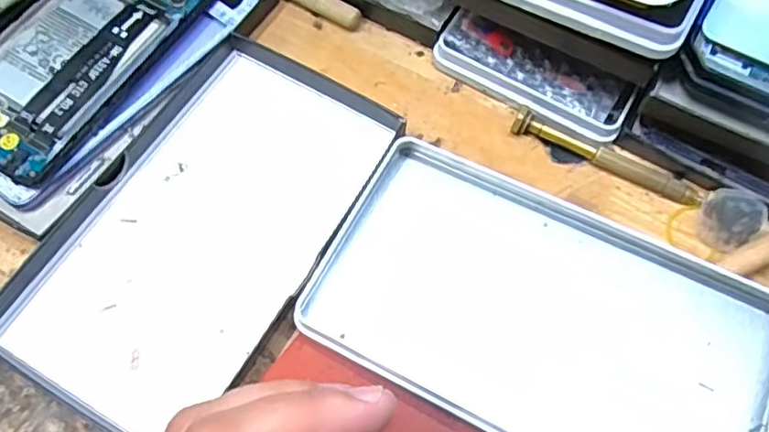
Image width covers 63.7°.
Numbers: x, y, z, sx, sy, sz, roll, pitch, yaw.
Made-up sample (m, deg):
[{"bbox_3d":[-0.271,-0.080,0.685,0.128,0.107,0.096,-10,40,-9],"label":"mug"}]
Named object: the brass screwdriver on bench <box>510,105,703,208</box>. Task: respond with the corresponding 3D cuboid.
[{"bbox_3d":[0.105,-0.028,0.294,0.092,0.009,0.010,24,68,9],"label":"brass screwdriver on bench"}]

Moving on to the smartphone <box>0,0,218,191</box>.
[{"bbox_3d":[-0.144,-0.086,0.300,0.069,0.014,0.148,28,68,11],"label":"smartphone"}]

